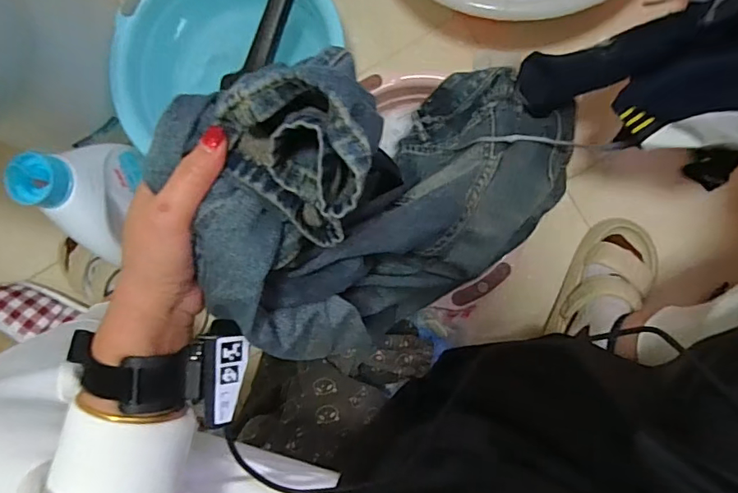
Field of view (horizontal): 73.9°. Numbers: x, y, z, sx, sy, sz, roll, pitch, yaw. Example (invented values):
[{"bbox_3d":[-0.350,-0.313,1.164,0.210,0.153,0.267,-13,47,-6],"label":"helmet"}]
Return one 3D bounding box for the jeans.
[{"bbox_3d":[0.031,-0.052,0.454,0.209,0.430,0.198,-29,86,36],"label":"jeans"}]

